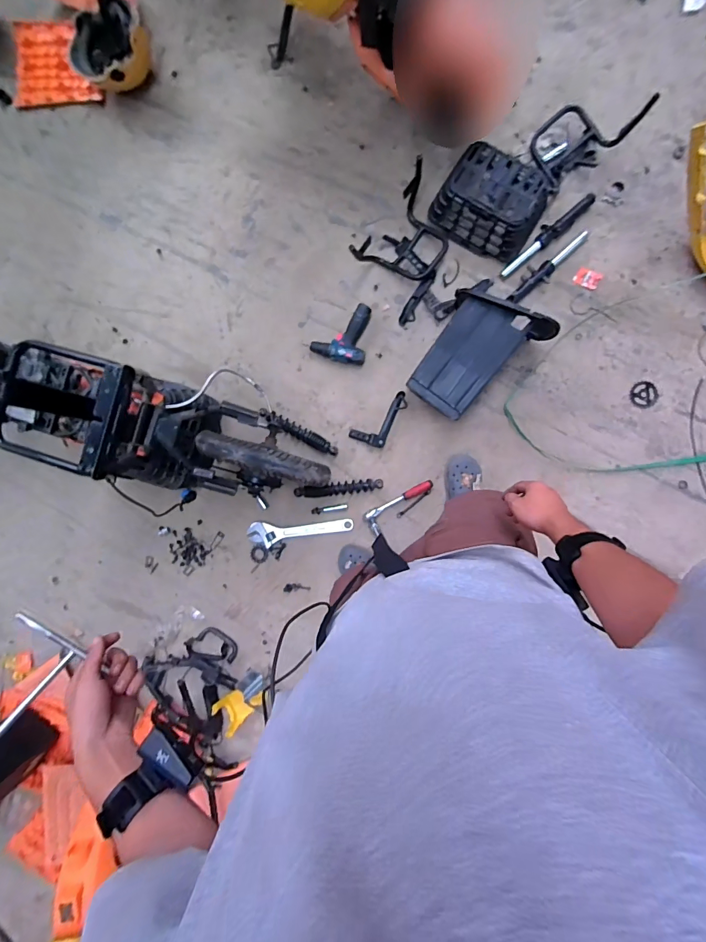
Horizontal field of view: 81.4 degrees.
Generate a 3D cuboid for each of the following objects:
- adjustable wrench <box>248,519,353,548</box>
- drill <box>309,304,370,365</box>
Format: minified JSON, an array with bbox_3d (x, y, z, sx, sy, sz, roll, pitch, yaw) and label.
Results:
[{"bbox_3d":[-0.171,0.200,1.338,0.336,0.022,0.077,-4,91,4],"label":"adjustable wrench"},{"bbox_3d":[-0.040,-0.444,1.321,0.173,0.059,0.177,9,92,4],"label":"drill"}]

